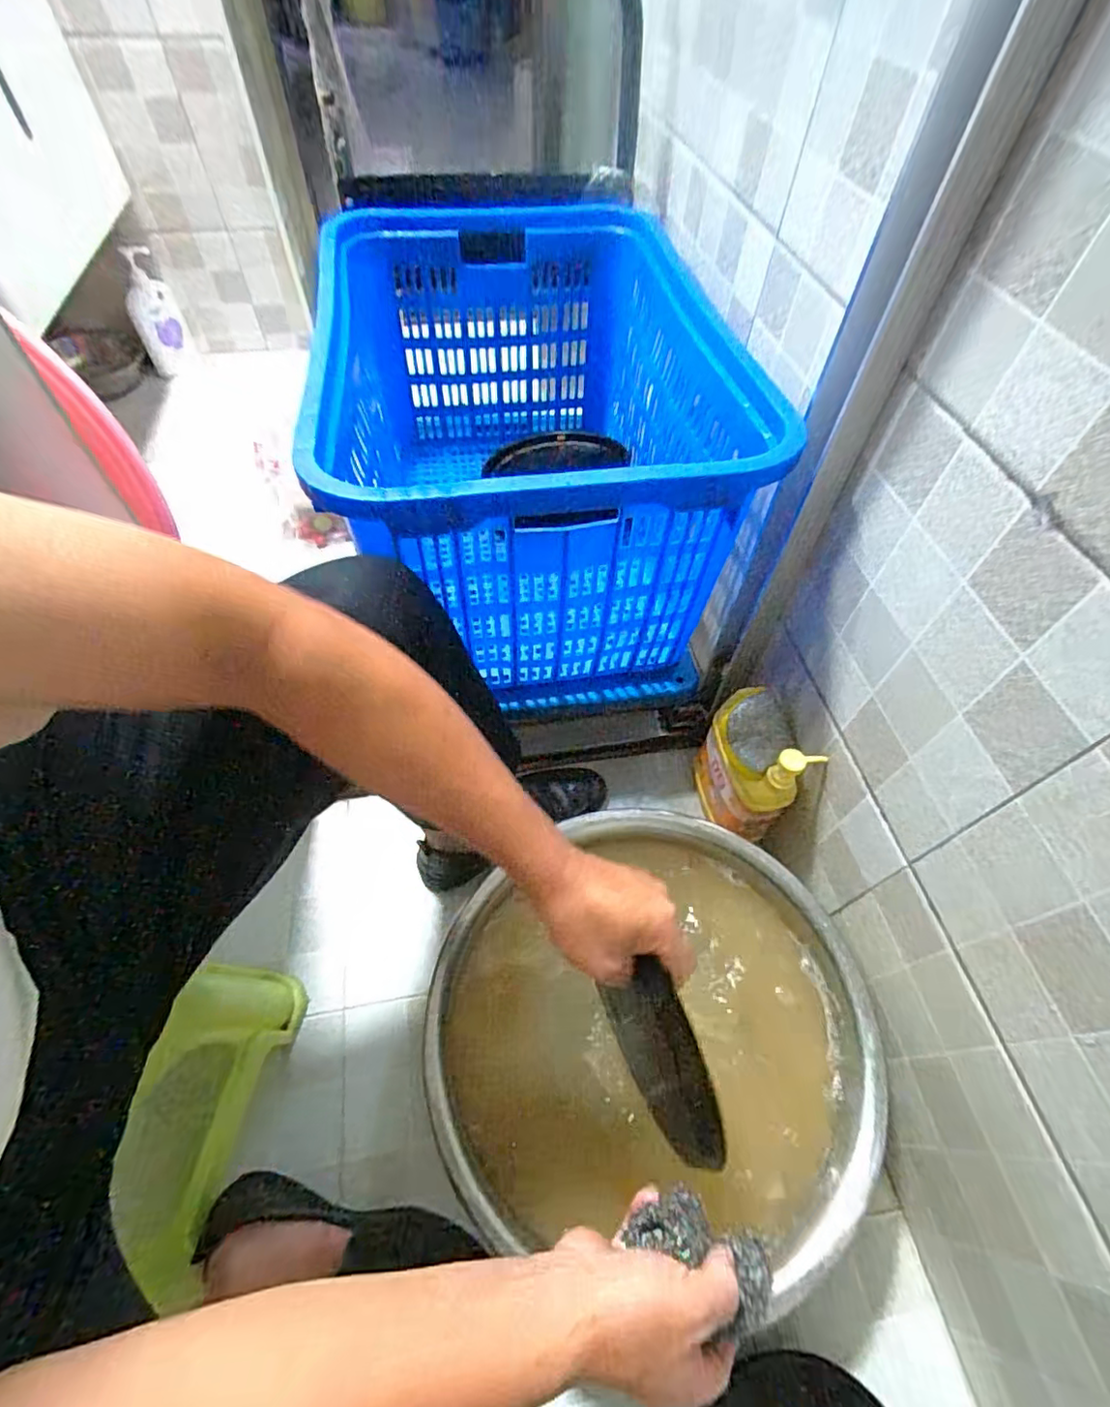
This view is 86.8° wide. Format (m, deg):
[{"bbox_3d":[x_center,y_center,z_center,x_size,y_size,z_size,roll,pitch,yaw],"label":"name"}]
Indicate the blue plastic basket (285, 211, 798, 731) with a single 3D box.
[{"bbox_3d":[-0.055,-0.349,0.804,0.475,0.357,0.645,-8,56,-8],"label":"blue plastic basket"}]

